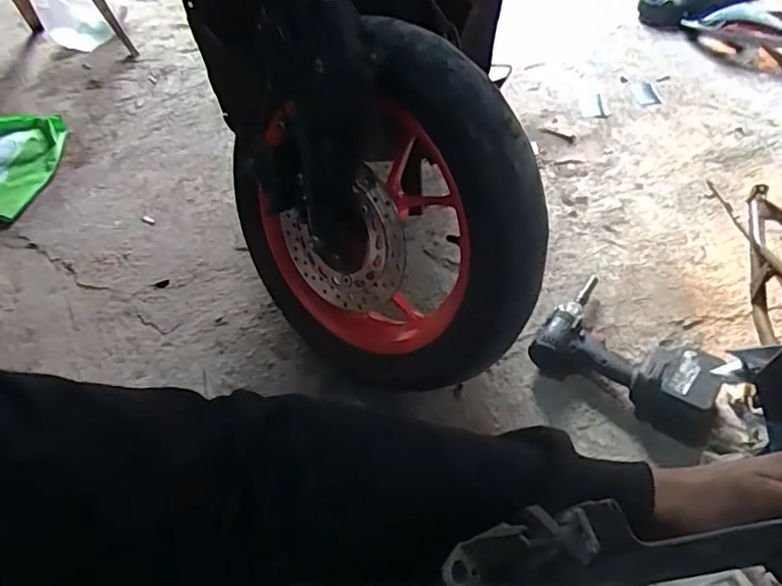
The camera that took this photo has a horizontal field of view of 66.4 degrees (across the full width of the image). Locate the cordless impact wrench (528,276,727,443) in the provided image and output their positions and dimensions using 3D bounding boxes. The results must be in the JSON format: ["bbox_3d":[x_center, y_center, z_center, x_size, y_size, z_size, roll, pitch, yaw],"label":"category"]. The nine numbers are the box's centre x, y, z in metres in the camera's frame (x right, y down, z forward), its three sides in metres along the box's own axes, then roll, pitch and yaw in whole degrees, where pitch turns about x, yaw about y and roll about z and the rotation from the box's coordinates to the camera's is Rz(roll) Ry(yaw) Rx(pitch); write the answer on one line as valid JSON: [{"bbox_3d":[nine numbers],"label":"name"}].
[{"bbox_3d":[0.377,0.086,0.921,0.268,0.094,0.208,32,60,29],"label":"cordless impact wrench"}]

